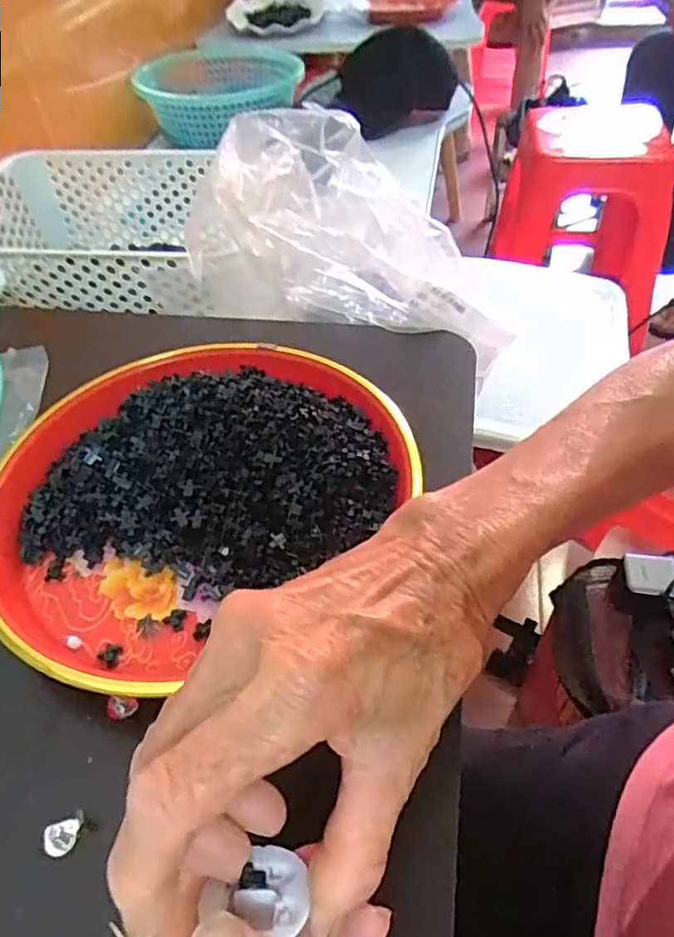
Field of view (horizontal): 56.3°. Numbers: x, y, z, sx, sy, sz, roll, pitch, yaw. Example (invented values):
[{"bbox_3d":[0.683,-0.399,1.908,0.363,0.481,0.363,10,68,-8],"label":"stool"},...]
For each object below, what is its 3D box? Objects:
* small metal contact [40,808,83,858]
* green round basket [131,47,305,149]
[{"bbox_3d":[-0.103,0.138,0.237,0.016,0.004,0.012,-23,50,-17],"label":"small metal contact"},{"bbox_3d":[-0.173,-0.581,0.967,0.225,0.070,0.265,16,50,16],"label":"green round basket"}]

